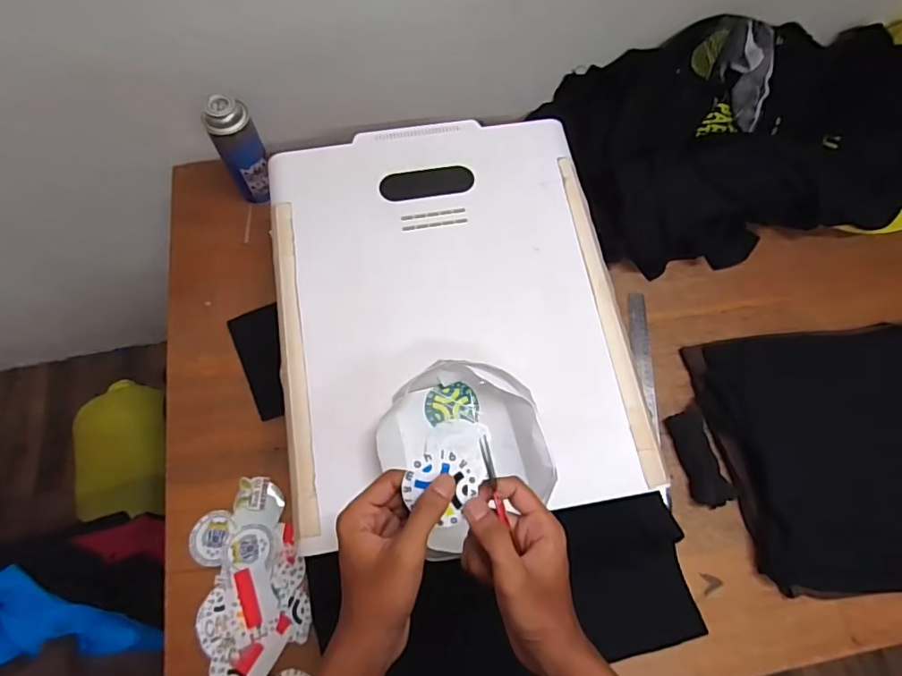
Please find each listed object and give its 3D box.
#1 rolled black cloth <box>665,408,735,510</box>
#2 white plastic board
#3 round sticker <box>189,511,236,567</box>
[{"bbox_3d":[0.340,0.163,0.715,0.050,0.016,0.125,-15,70,-7],"label":"rolled black cloth"},{"bbox_3d":[-0.004,-0.045,0.632,0.399,0.027,0.494,-9,69,-4],"label":"white plastic board"},{"bbox_3d":[-0.308,0.255,0.673,0.053,0.009,0.065,16,70,7],"label":"round sticker"}]

